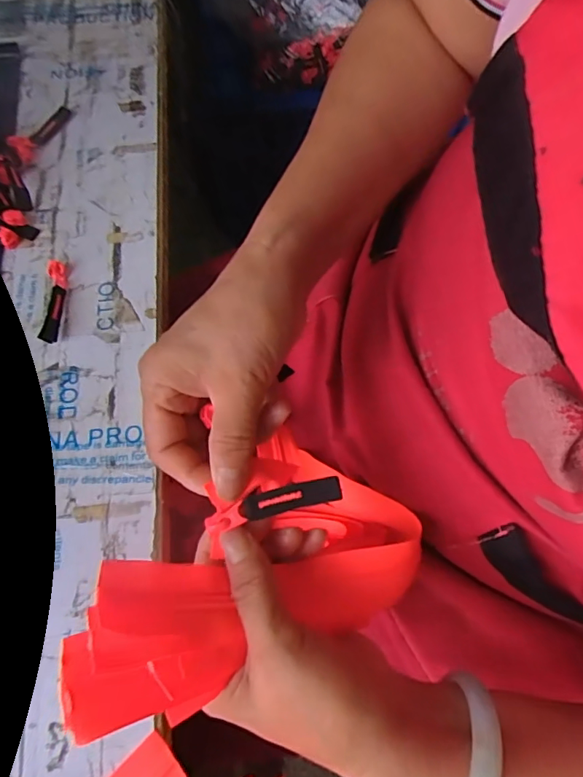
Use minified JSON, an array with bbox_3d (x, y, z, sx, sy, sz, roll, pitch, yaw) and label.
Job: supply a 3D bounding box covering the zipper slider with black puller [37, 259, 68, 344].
[{"bbox_3d":[-0.182,-0.069,0.361,0.014,0.010,0.072,-3,70,-2],"label":"zipper slider with black puller"}]

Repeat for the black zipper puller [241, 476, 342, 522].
[{"bbox_3d":[-0.001,0.053,0.228,0.050,0.004,0.012,-15,70,4],"label":"black zipper puller"}]

